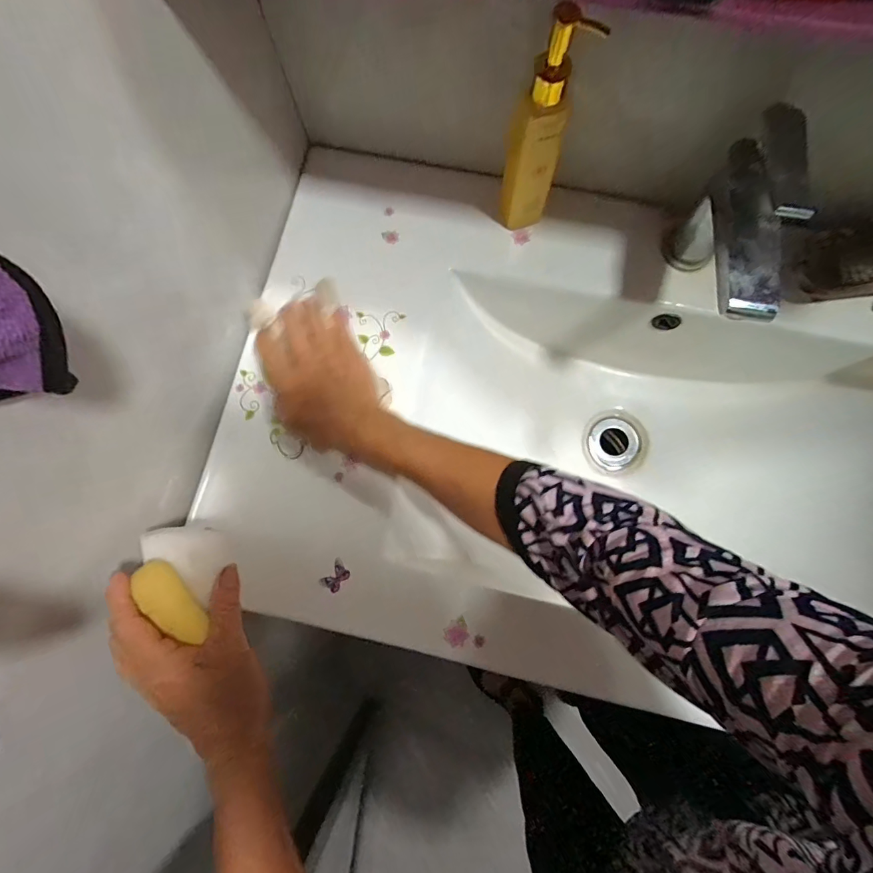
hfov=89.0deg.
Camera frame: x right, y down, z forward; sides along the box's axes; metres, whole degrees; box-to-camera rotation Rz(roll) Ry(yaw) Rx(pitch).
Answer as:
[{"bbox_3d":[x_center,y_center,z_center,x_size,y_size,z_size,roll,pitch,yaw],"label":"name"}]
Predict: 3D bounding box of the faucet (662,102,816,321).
[{"bbox_3d":[0.226,-0.143,0.354,0.042,0.148,0.148,9,72,4],"label":"faucet"}]

